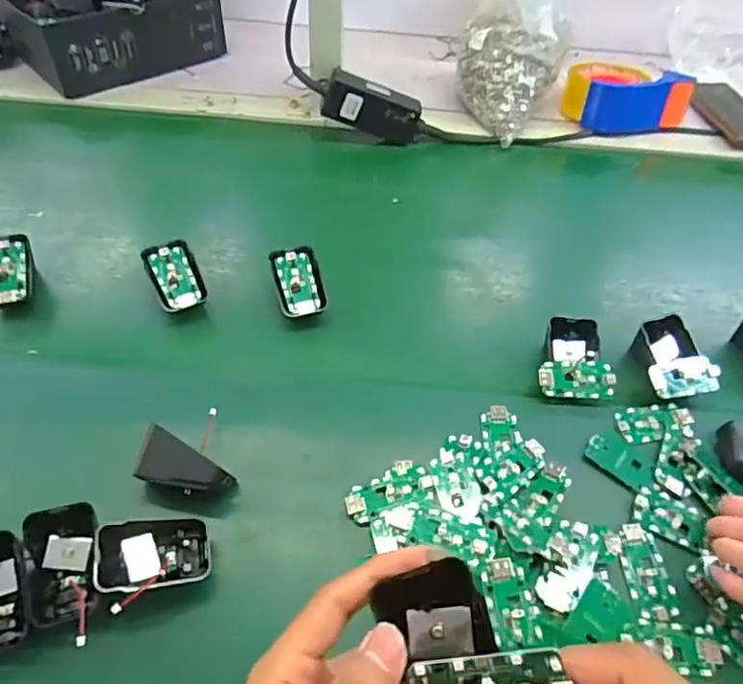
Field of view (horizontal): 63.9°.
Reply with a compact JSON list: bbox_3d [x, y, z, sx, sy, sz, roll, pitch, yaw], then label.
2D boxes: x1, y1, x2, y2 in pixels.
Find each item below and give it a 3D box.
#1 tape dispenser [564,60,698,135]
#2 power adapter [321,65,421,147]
[{"bbox_3d":[0.327,-0.325,0.781,0.150,0.067,0.099,2,51,-2],"label":"tape dispenser"},{"bbox_3d":[0.004,-0.277,0.713,0.120,0.057,0.026,16,46,-21],"label":"power adapter"}]

